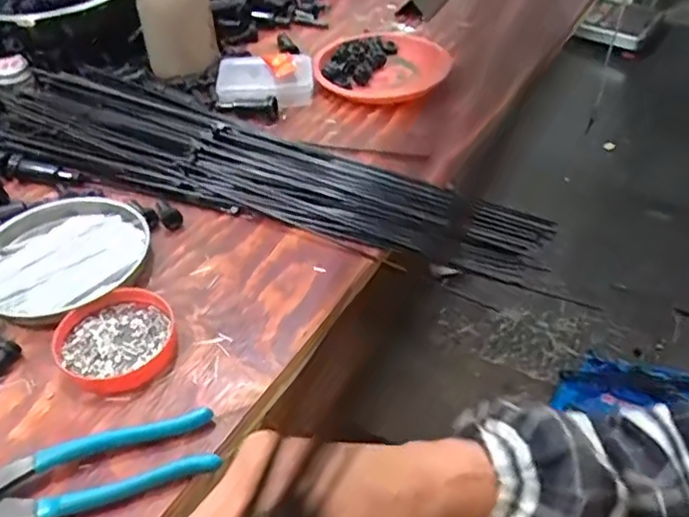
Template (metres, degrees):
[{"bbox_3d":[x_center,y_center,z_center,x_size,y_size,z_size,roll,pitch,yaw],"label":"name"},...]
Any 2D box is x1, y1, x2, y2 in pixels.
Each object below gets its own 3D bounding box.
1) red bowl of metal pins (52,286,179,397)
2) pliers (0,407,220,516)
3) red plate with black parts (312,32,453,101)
[{"bbox_3d":[-0.158,0.058,0.434,0.077,0.015,0.078,-1,44,1],"label":"red bowl of metal pins"},{"bbox_3d":[-0.157,0.128,0.359,0.162,0.018,0.038,-14,45,-12],"label":"pliers"},{"bbox_3d":[0.041,-0.221,0.718,0.155,0.022,0.128,-23,48,-21],"label":"red plate with black parts"}]

